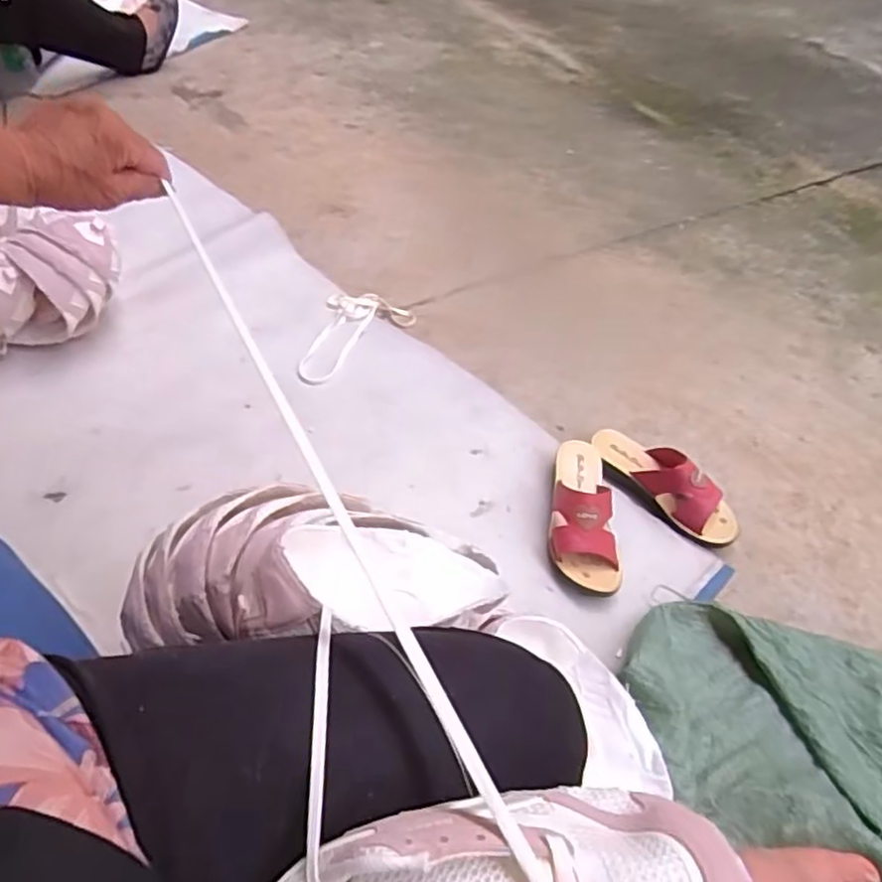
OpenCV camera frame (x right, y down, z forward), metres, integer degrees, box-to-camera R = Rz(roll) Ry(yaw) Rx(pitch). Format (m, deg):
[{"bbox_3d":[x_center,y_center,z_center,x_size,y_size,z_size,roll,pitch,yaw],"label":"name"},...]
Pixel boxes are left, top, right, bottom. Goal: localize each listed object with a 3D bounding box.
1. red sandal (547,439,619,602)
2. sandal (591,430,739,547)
[{"bbox_3d":[0.184,0.085,0.865,0.083,0.076,0.221,4,49,-3],"label":"red sandal"},{"bbox_3d":[0.312,0.052,0.918,0.226,0.071,0.078,39,56,24],"label":"sandal"}]

